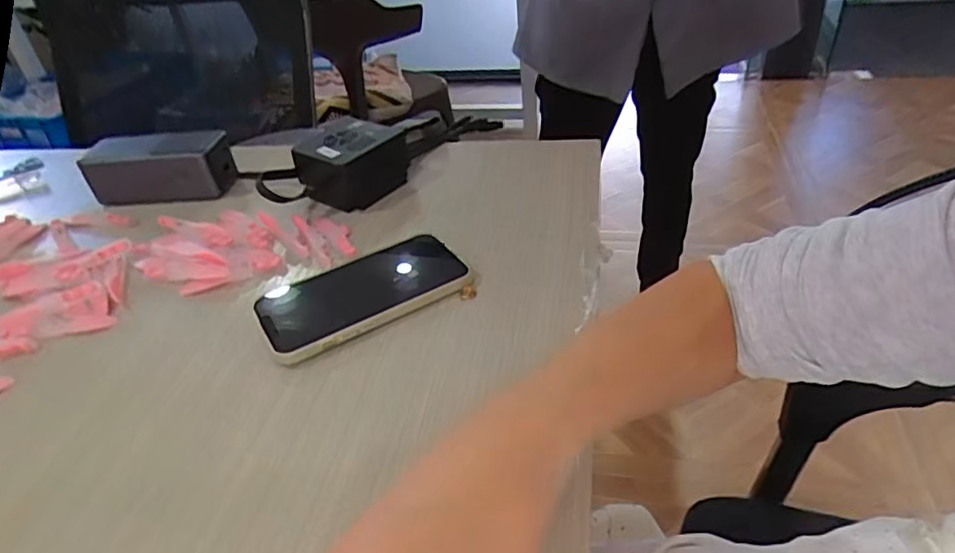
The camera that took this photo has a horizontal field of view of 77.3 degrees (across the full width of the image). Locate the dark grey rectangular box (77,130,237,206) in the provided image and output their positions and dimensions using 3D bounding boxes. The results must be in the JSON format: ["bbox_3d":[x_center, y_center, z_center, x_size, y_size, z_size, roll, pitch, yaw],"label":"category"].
[{"bbox_3d":[-0.310,-0.102,0.576,0.141,0.051,0.038,-3,38,4],"label":"dark grey rectangular box"}]

